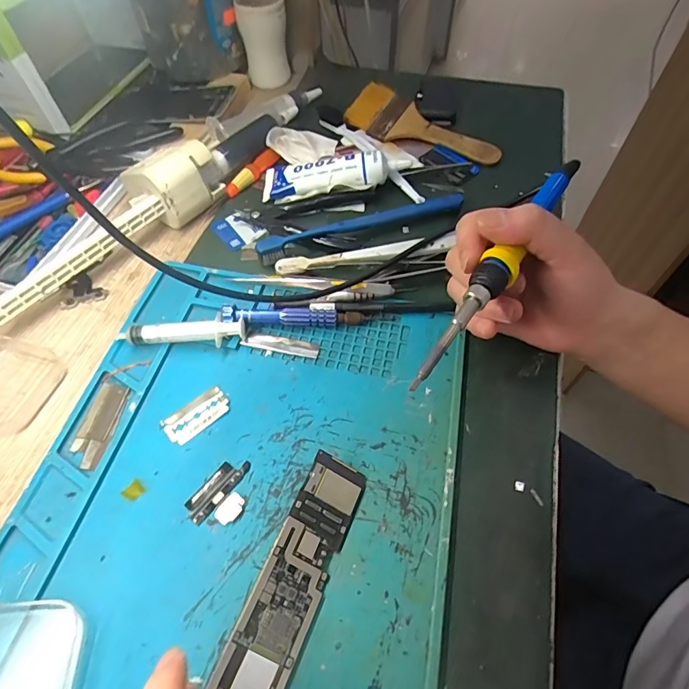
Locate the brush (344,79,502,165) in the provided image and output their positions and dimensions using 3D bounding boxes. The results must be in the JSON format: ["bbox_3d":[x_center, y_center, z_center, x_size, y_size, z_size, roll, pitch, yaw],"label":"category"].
[{"bbox_3d":[0.085,-0.229,0.453,0.162,0.021,0.064,21,60,13],"label":"brush"}]

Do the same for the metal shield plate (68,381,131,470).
[{"bbox_3d":[-0.158,0.052,0.282,0.022,0.004,0.055,5,57,3],"label":"metal shield plate"}]

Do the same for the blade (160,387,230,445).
[{"bbox_3d":[-0.096,0.045,0.285,0.043,0.004,0.022,-37,64,-21],"label":"blade"}]

